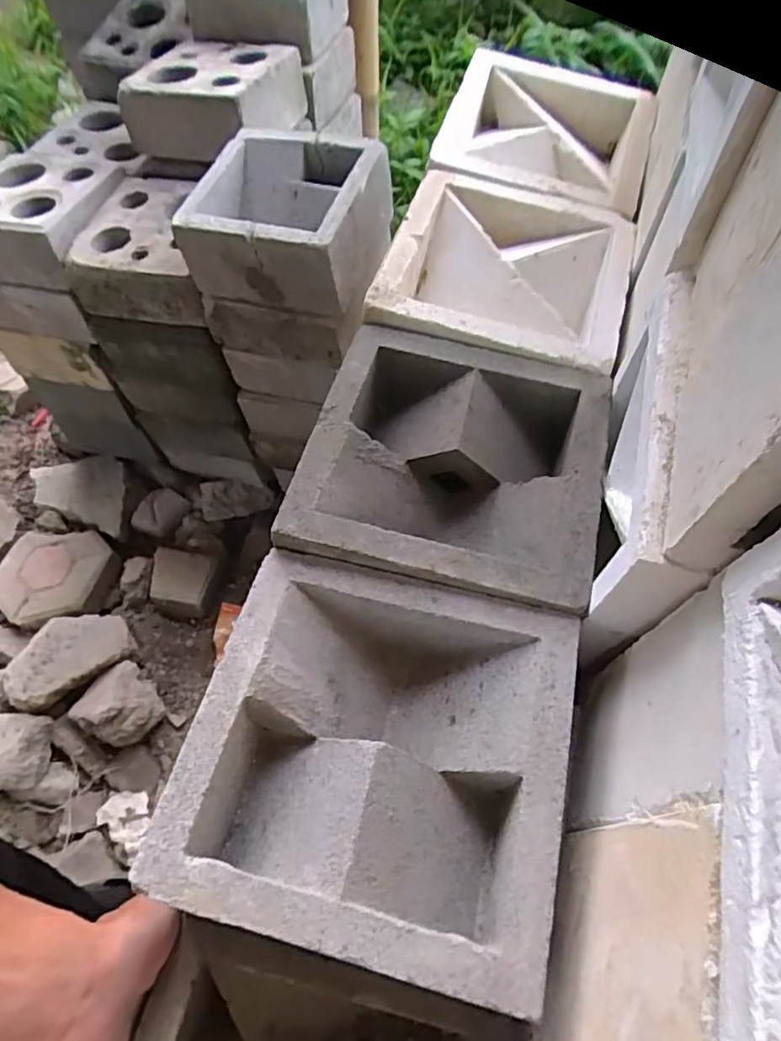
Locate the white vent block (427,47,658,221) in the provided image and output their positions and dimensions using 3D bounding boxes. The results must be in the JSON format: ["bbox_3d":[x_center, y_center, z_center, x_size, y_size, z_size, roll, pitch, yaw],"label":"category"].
[{"bbox_3d":[0.164,-0.401,0.656,0.203,0.065,0.223,13,62,8],"label":"white vent block"}]

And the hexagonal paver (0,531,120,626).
[{"bbox_3d":[-0.613,0.100,1.102,0.213,0.052,0.182,2,60,2],"label":"hexagonal paver"}]

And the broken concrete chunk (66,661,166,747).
[{"bbox_3d":[-0.434,0.302,0.988,0.124,0.082,0.117,-1,60,1],"label":"broken concrete chunk"}]

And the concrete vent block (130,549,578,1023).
[{"bbox_3d":[-0.008,0.134,0.353,0.201,0.076,0.202,12,61,8],"label":"concrete vent block"}]

